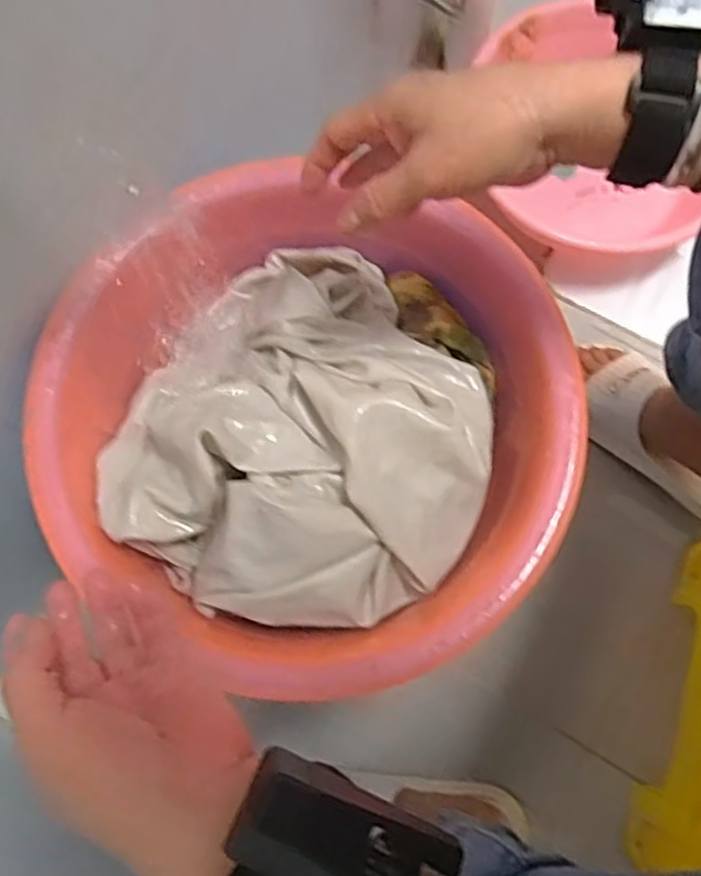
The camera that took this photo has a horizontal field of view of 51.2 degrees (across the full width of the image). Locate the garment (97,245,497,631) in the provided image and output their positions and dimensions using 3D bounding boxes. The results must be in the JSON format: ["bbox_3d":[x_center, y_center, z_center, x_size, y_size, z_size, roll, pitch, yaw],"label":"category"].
[{"bbox_3d":[-0.040,0.001,0.500,0.238,0.103,0.256,0,77,1],"label":"garment"}]

